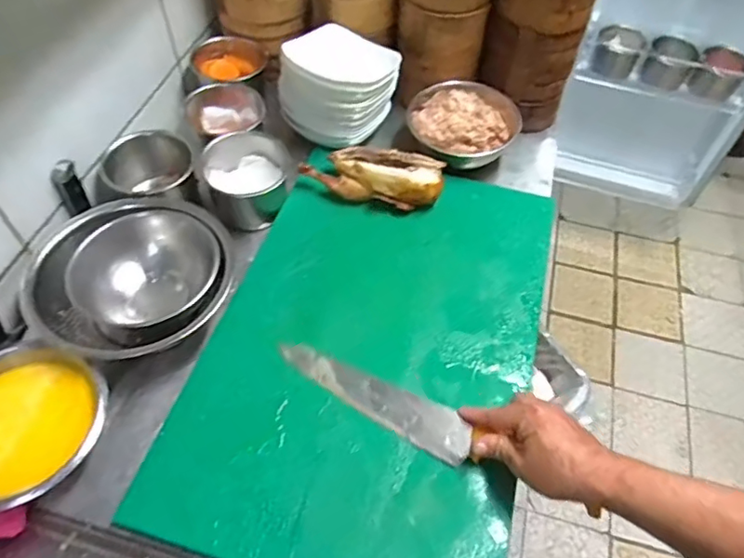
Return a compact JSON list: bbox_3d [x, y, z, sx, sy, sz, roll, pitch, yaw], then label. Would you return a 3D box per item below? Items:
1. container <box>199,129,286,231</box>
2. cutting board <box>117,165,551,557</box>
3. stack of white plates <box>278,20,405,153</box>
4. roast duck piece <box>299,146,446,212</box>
[{"bbox_3d":[-0.177,-0.144,0.809,0.115,0.091,0.115,-14,55,-12],"label":"container"},{"bbox_3d":[0.008,0.060,0.695,0.375,0.023,0.582,13,54,8],"label":"cutting board"},{"bbox_3d":[-0.044,-0.296,0.869,0.126,0.144,0.148,34,60,21],"label":"stack of white plates"},{"bbox_3d":[0.003,-0.151,0.814,0.193,0.043,0.084,8,54,4],"label":"roast duck piece"}]

